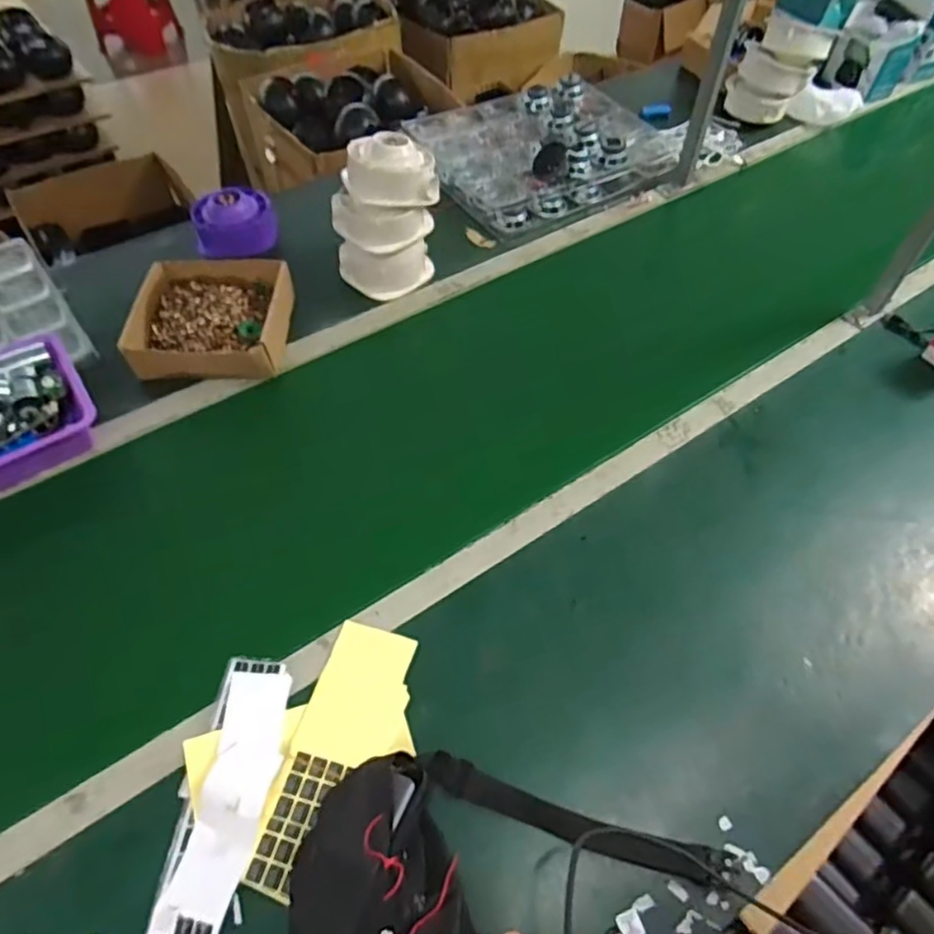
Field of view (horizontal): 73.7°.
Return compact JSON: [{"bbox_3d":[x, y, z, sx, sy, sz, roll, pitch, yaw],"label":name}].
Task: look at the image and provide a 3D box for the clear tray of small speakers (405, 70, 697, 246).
[{"bbox_3d":[0.174,-0.672,1.285,0.536,0.075,0.390,-24,58,-17],"label":"clear tray of small speakers"}]

